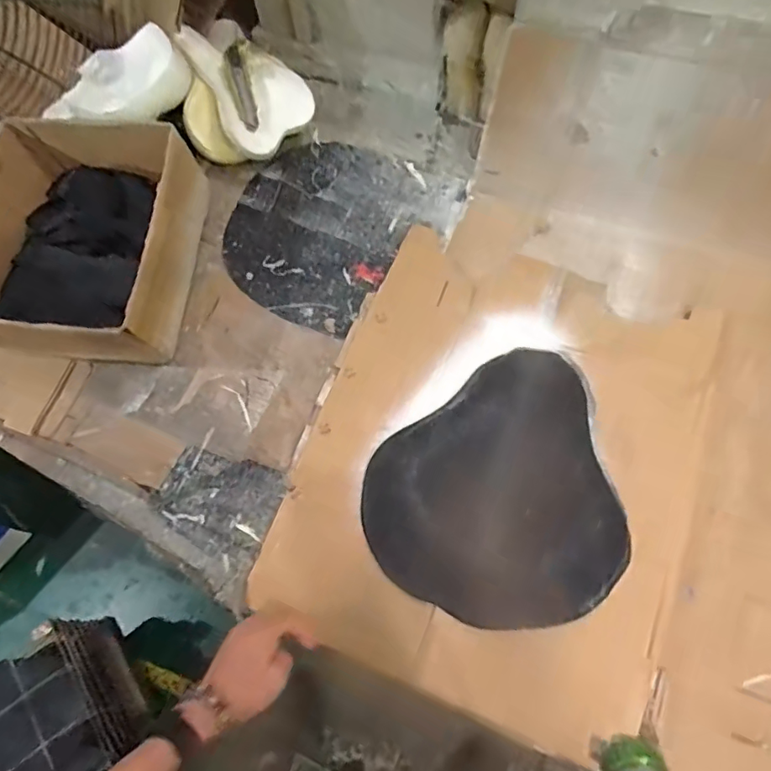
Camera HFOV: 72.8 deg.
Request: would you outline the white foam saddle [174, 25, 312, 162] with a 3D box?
[{"bbox_3d":[-0.239,-0.494,0.872,0.148,0.060,0.218,-44,93,-4],"label":"white foam saddle"}]

